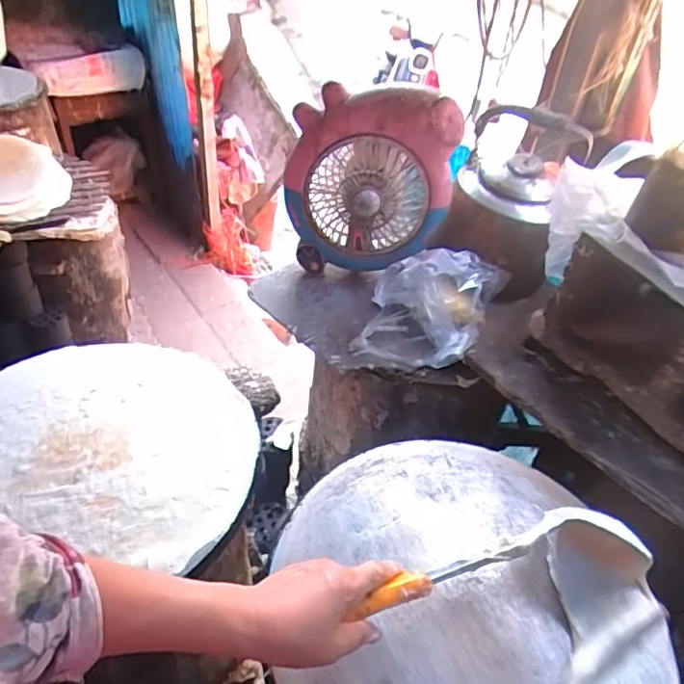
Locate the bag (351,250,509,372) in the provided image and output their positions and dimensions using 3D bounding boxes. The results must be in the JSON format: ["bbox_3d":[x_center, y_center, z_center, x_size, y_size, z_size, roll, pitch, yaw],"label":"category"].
[{"bbox_3d":[0.133,-0.062,0.801,0.163,0.128,0.186,22,42,16],"label":"bag"}]

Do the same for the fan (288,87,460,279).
[{"bbox_3d":[0.039,-0.250,0.834,0.242,0.260,0.114,2,40,-7],"label":"fan"}]

